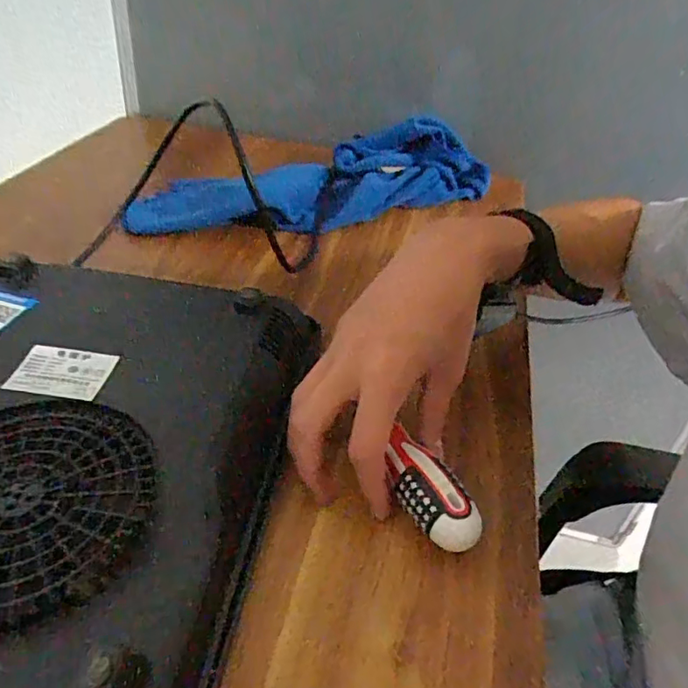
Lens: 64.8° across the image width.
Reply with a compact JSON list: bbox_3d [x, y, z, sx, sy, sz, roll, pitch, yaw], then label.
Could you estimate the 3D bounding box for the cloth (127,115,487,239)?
[{"bbox_3d":[-0.022,-0.181,0.606,0.423,0.059,0.085,-18,46,-25],"label":"cloth"}]

